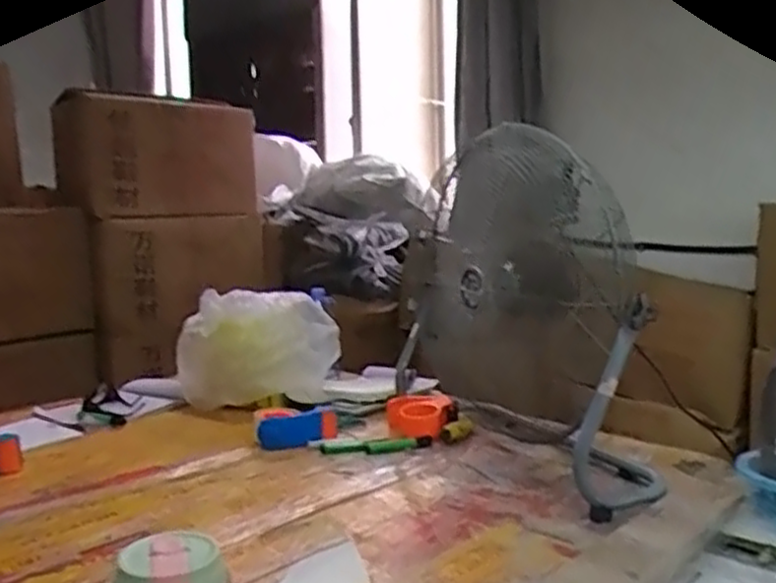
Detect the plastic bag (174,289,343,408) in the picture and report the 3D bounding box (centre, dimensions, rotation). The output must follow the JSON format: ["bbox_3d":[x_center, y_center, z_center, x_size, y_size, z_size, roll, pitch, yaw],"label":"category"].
[{"bbox_3d":[-0.294,0.126,1.702,0.361,0.220,0.225,-3,7,-13],"label":"plastic bag"}]

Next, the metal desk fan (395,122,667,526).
[{"bbox_3d":[0.214,0.011,1.292,0.367,0.551,0.559,-1,7,3],"label":"metal desk fan"}]

